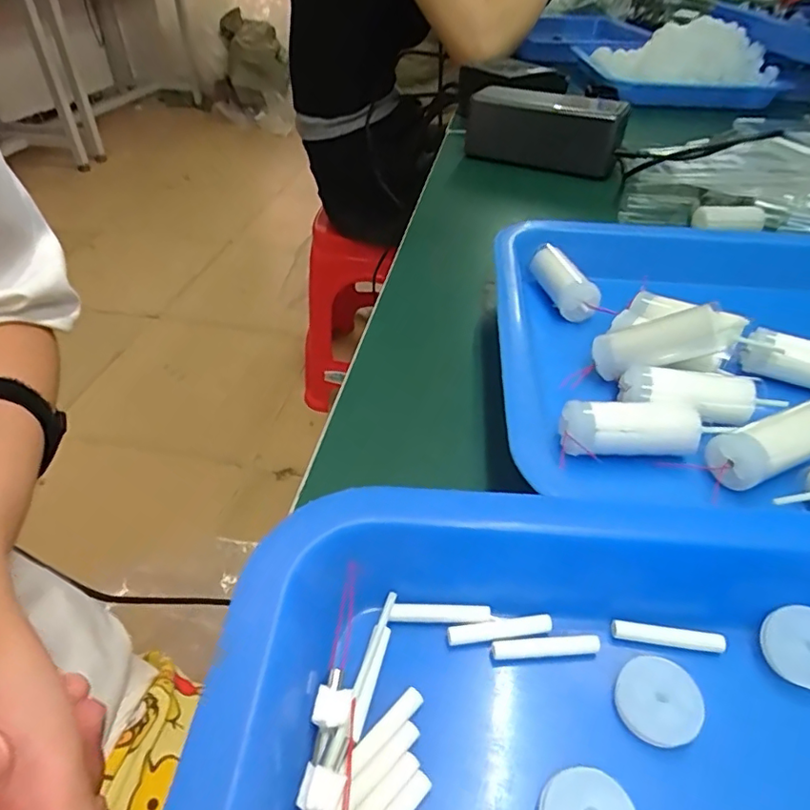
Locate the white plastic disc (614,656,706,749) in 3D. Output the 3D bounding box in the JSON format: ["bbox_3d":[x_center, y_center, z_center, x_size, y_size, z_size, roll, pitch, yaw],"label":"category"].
[{"bbox_3d":[0.067,0.077,0.146,0.020,0.004,0.021,25,64,35],"label":"white plastic disc"}]

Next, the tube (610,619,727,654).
[{"bbox_3d":[0.076,0.067,0.160,0.031,0.004,0.005,6,41,6],"label":"tube"}]

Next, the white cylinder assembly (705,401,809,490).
[{"bbox_3d":[0.142,0.014,0.209,0.056,0.016,0.019,-15,44,-17],"label":"white cylinder assembly"}]

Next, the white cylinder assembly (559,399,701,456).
[{"bbox_3d":[0.087,0.008,0.214,0.049,0.018,0.017,2,41,1],"label":"white cylinder assembly"}]

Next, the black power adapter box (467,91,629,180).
[{"bbox_3d":[0.115,-0.234,0.474,0.131,0.054,0.030,19,44,19],"label":"black power adapter box"}]

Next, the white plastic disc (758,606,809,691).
[{"bbox_3d":[0.111,0.067,0.153,0.020,0.004,0.020,-8,67,20],"label":"white plastic disc"}]

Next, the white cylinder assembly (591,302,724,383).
[{"bbox_3d":[0.107,-0.025,0.237,0.050,0.019,0.017,-16,29,37],"label":"white cylinder assembly"}]

